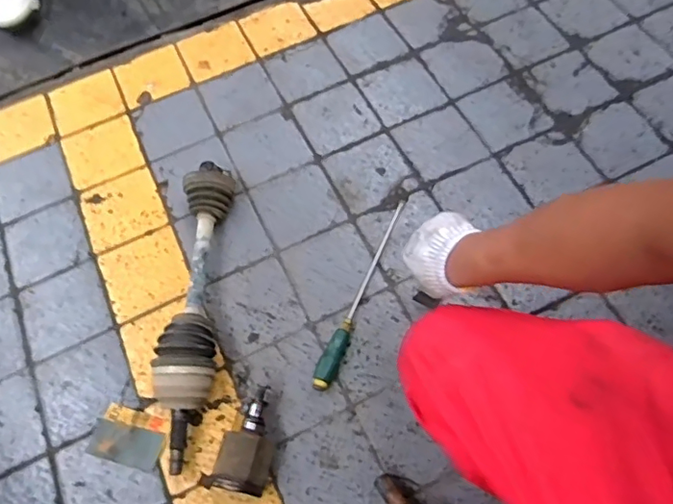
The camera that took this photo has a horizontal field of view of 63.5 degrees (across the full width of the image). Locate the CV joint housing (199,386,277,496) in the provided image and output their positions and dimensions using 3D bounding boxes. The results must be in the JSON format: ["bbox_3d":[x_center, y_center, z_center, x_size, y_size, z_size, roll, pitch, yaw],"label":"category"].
[{"bbox_3d":[-0.137,0.280,0.825,0.100,0.072,0.159,13,64,11],"label":"CV joint housing"}]

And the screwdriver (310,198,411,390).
[{"bbox_3d":[0.048,0.052,0.941,0.029,0.031,0.393,19,65,13],"label":"screwdriver"}]

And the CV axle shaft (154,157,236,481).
[{"bbox_3d":[-0.234,0.079,0.917,0.089,0.095,0.532,-1,64,4],"label":"CV axle shaft"}]

